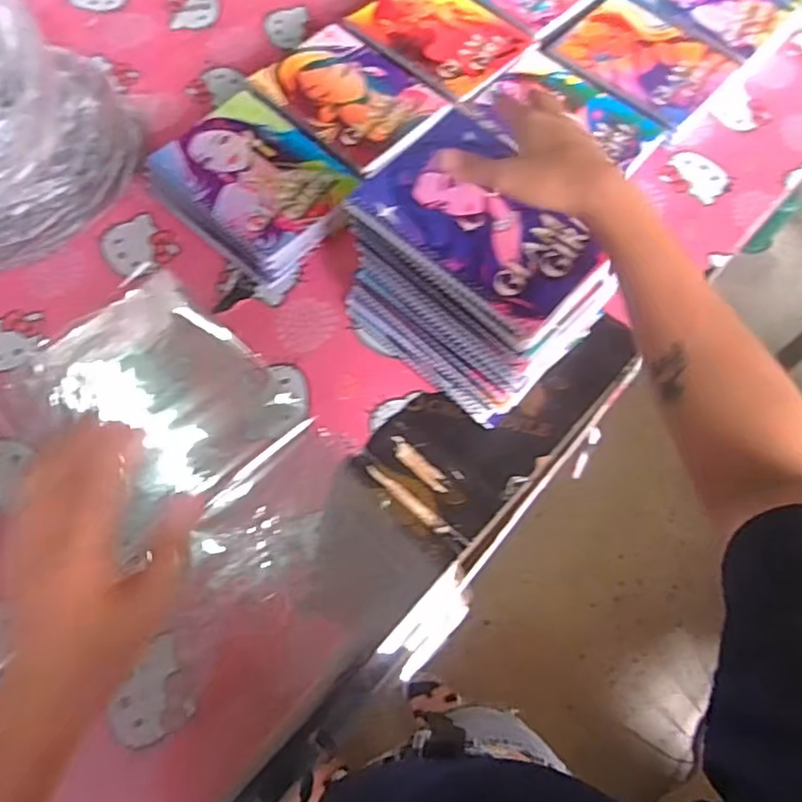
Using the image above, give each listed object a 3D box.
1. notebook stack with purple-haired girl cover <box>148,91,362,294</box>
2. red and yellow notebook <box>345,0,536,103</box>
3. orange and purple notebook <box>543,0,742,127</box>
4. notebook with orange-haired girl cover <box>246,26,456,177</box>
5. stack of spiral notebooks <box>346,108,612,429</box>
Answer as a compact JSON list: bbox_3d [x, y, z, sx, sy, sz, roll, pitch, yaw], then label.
[{"bbox_3d":[-0.162,-0.240,0.731,0.206,0.048,0.164,39,70,15],"label":"notebook stack with purple-haired girl cover"},{"bbox_3d":[0.051,-0.468,0.821,0.204,0.007,0.151,42,71,16],"label":"red and yellow notebook"},{"bbox_3d":[0.306,-0.438,0.818,0.193,0.008,0.156,41,70,16],"label":"orange and purple notebook"},{"bbox_3d":[-0.060,-0.364,0.773,0.210,0.013,0.148,41,70,16],"label":"notebook with orange-haired girl cover"},{"bbox_3d":[0.071,-0.121,0.618,0.198,0.167,0.155,40,70,15],"label":"stack of spiral notebooks"}]

